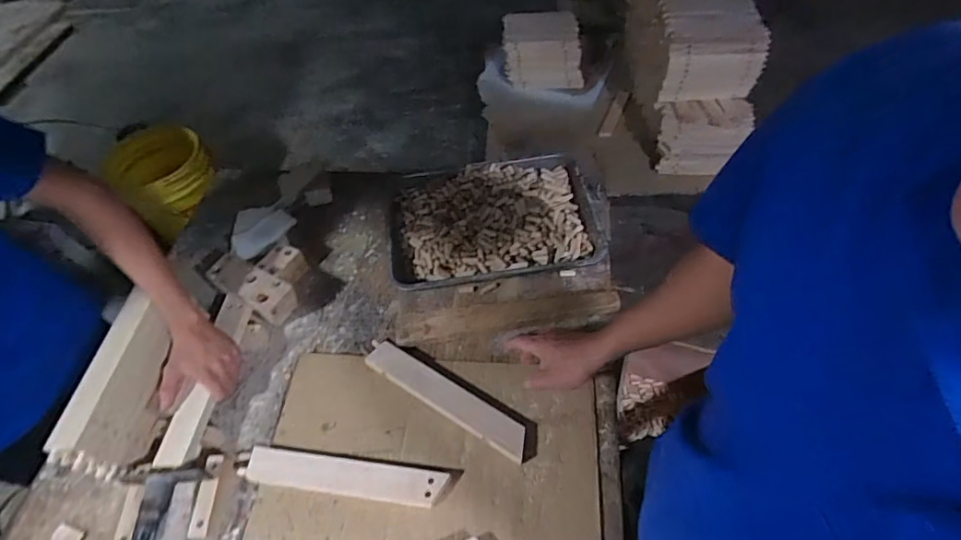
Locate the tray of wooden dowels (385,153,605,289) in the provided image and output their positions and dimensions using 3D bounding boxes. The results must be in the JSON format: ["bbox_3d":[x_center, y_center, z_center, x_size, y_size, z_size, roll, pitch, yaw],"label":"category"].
[{"bbox_3d":[0.021,-0.099,0.974,0.380,0.047,0.283,-5,54,1],"label":"tray of wooden dowels"}]

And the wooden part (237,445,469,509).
[{"bbox_3d":[-0.192,0.287,0.736,0.311,0.024,0.053,4,54,8],"label":"wooden part"}]

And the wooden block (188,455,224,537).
[{"bbox_3d":[-0.378,0.320,0.736,0.022,0.041,0.105,-4,54,2],"label":"wooden block"}]

